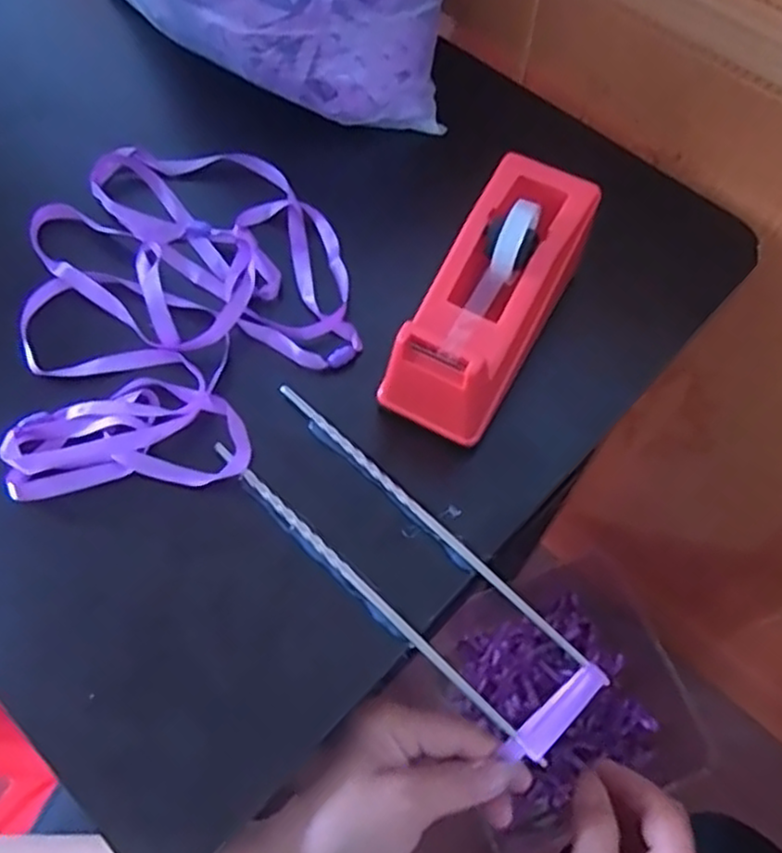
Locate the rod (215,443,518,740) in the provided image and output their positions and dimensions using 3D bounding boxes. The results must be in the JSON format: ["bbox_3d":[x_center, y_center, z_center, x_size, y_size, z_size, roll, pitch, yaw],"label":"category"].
[{"bbox_3d":[-0.018,0.076,0.362,0.202,0.004,0.006,41,68,15],"label":"rod"}]

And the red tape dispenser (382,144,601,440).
[{"bbox_3d":[0.054,-0.069,0.399,0.064,0.072,0.156,27,66,13],"label":"red tape dispenser"}]

